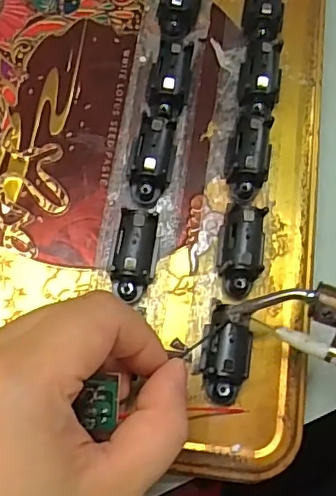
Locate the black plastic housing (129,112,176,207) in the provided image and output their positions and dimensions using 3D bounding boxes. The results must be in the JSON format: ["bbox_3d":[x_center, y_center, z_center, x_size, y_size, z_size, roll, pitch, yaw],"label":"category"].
[{"bbox_3d":[-0.006,-0.035,0.225,0.015,0.015,0.033,8,73,-1],"label":"black plastic housing"}]

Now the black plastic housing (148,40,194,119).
[{"bbox_3d":[0.001,-0.071,0.235,0.014,0.011,0.037,11,73,0],"label":"black plastic housing"}]

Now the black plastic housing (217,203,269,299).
[{"bbox_3d":[0.029,0.000,0.217,0.017,0.012,0.037,7,73,-1],"label":"black plastic housing"}]

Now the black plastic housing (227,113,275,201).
[{"bbox_3d":[0.034,-0.038,0.229,0.017,0.012,0.037,9,73,0],"label":"black plastic housing"}]

